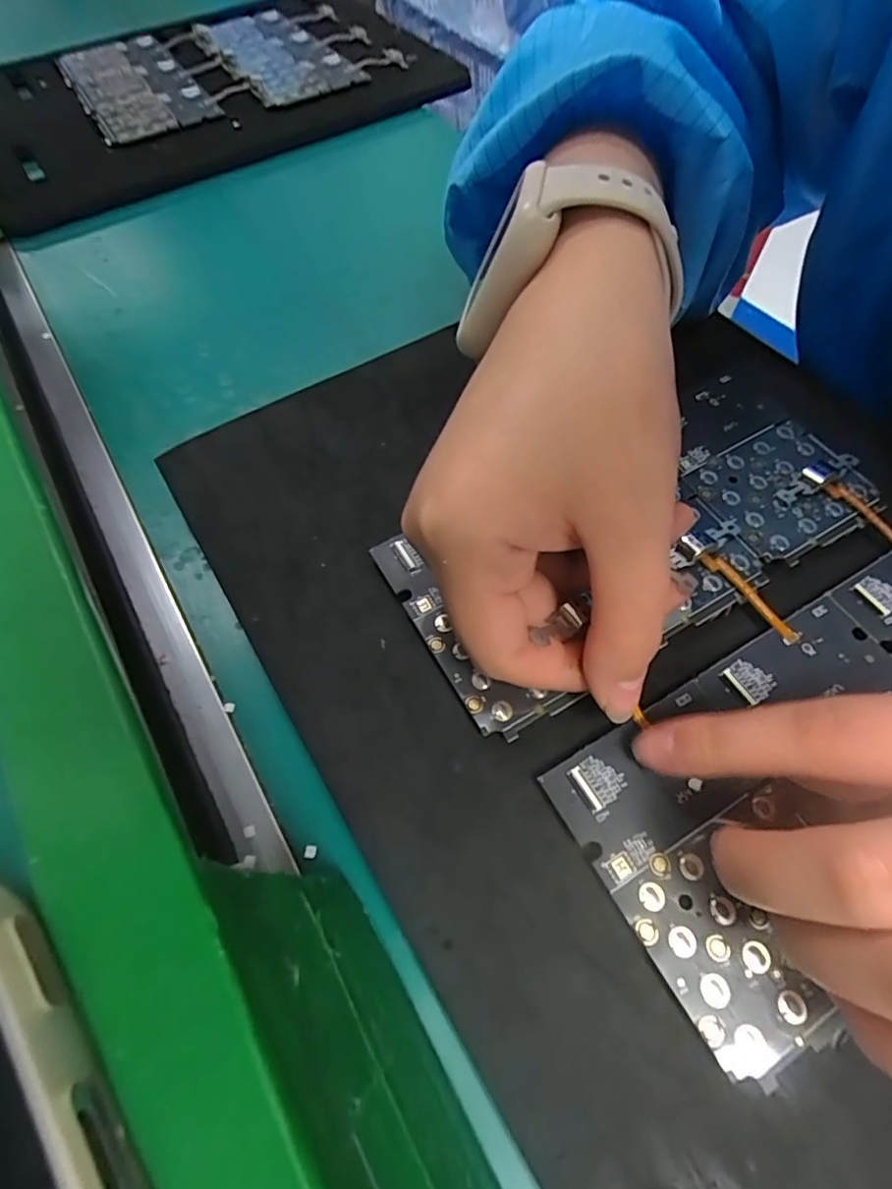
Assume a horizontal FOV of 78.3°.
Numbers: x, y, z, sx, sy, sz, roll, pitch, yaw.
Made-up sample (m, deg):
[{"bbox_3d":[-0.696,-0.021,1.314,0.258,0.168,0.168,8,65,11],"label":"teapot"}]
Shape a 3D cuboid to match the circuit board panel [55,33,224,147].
[{"bbox_3d":[-0.235,-0.382,0.412,0.080,0.007,0.158,-30,66,-12],"label":"circuit board panel"}]

